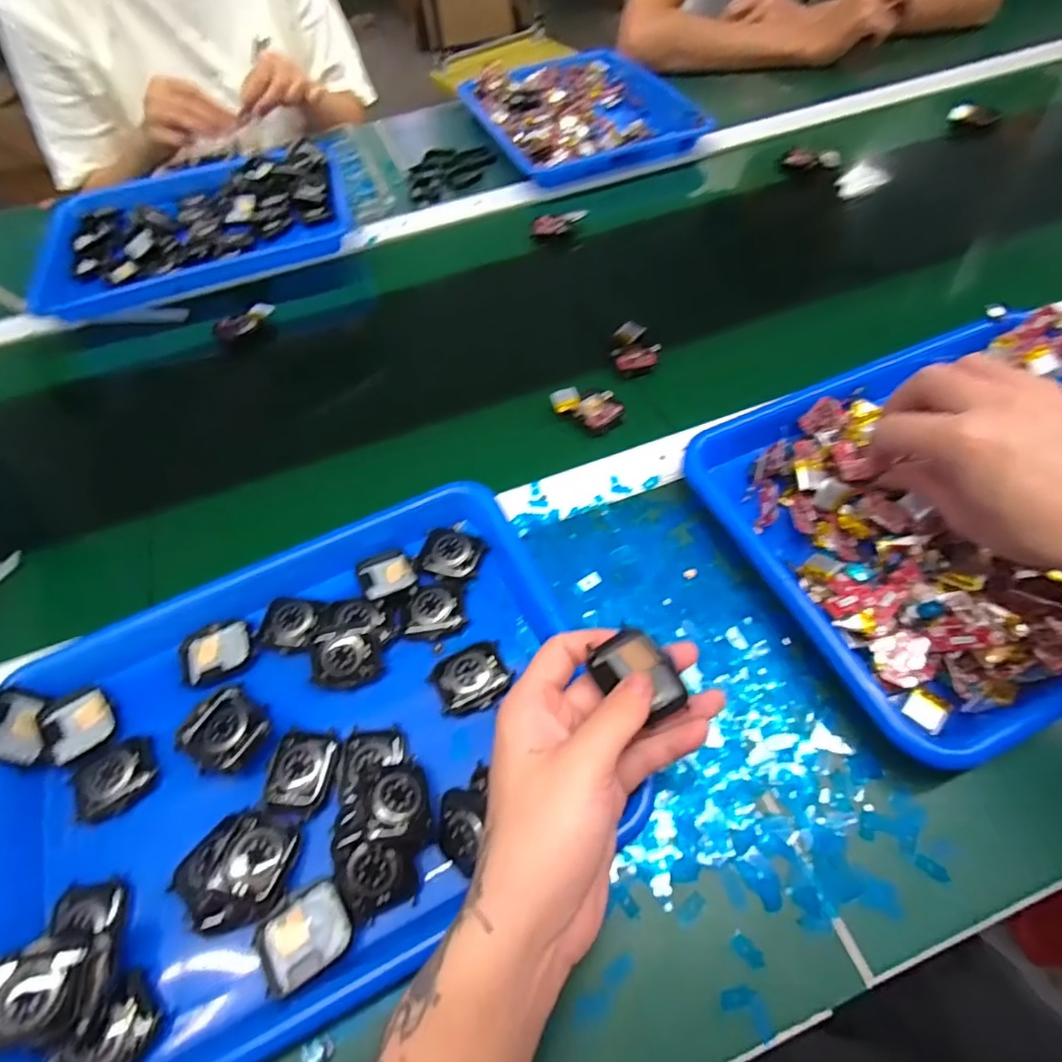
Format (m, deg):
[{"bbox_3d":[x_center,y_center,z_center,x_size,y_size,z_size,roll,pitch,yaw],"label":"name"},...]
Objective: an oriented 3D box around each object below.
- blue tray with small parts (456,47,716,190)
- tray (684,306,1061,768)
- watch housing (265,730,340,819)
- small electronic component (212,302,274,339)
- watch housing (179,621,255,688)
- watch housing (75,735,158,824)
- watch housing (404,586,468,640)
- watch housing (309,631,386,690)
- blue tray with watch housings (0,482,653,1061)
[{"bbox_3d":[0.066,-0.570,0.782,0.272,0.032,0.300,-17,57,-6],"label":"blue tray with small parts"},{"bbox_3d":[0.298,-0.024,0.389,0.323,0.050,0.246,-22,58,-9],"label":"tray"},{"bbox_3d":[-0.130,0.135,0.326,0.036,0.007,0.043,5,58,8],"label":"watch housing"},{"bbox_3d":[-0.286,-0.211,0.580,0.063,0.011,0.028,-40,63,-20],"label":"small electronic component"},{"bbox_3d":[-0.204,0.079,0.378,0.045,0.010,0.037,-18,58,-7],"label":"watch housing"},{"bbox_3d":[-0.242,0.142,0.336,0.042,0.010,0.039,-31,60,-15],"label":"watch housing"},{"bbox_3d":[-0.063,0.051,0.373,0.037,0.008,0.032,-8,57,-1],"label":"watch housing"},{"bbox_3d":[-0.115,0.080,0.357,0.041,0.011,0.033,-13,99,-3],"label":"watch housing"},{"bbox_3d":[-0.130,0.117,0.334,0.323,0.036,0.252,-25,59,-12],"label":"blue tray with watch housings"}]

